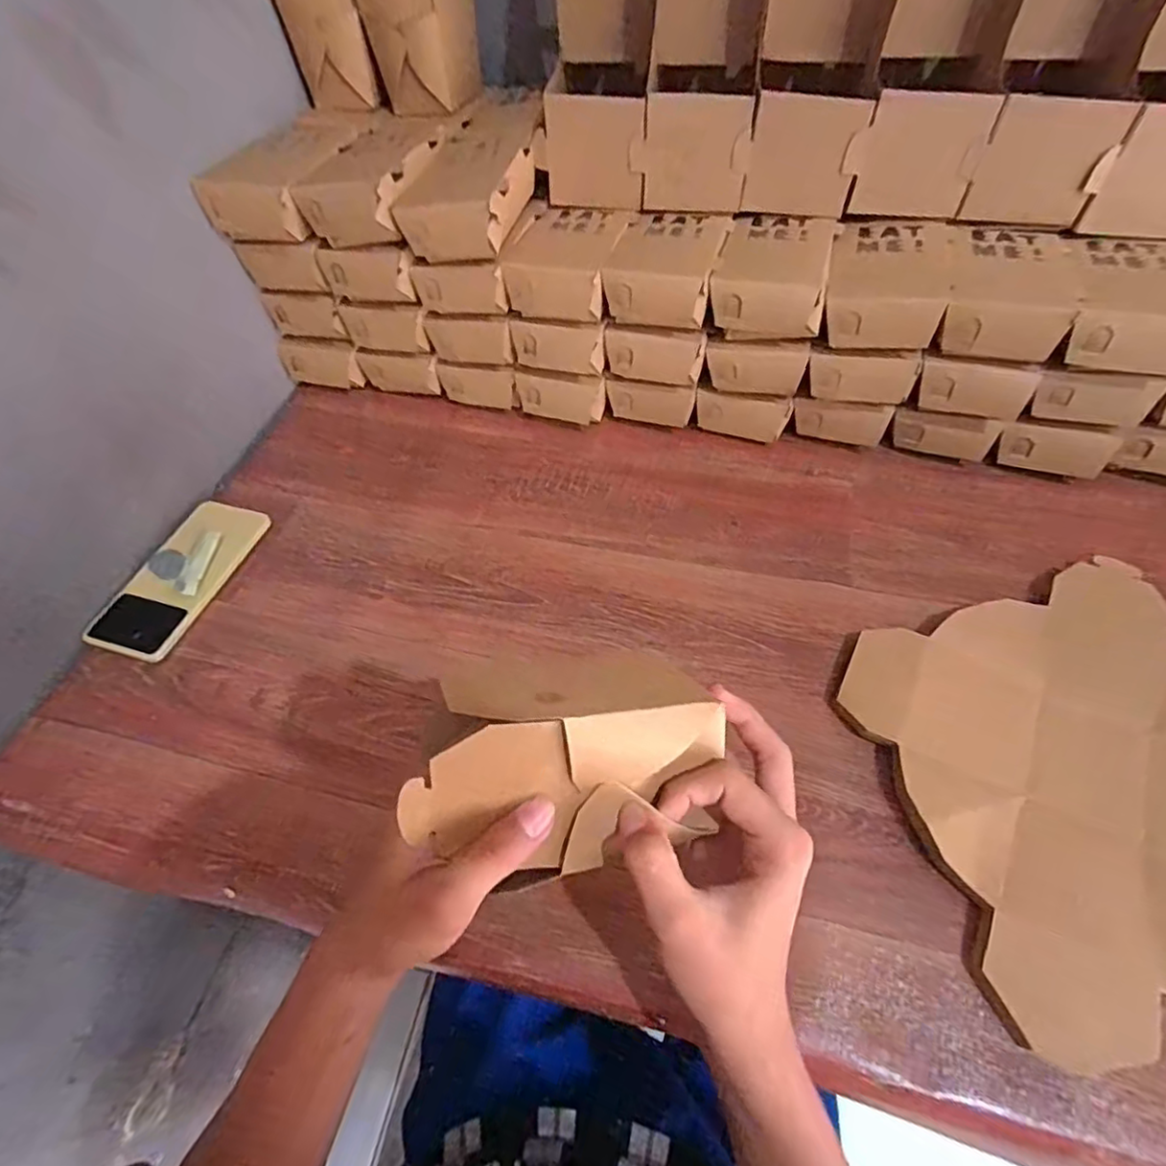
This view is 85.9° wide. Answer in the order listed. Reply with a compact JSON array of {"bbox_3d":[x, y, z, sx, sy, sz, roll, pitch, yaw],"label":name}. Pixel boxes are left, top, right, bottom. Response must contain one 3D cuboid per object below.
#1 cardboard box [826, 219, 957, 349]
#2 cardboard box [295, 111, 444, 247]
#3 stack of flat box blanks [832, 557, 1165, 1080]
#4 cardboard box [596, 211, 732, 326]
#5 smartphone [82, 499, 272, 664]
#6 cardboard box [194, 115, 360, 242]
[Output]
[{"bbox_3d":[0.261,-0.260,0.542,0.092,0.046,0.130,12,56,12],"label":"cardboard box"},{"bbox_3d":[-0.183,-0.392,0.599,0.094,0.047,0.208,7,55,8],"label":"cardboard box"},{"bbox_3d":[0.330,0.118,0.405,0.255,0.022,0.254,-14,52,-7],"label":"stack of flat box blanks"},{"bbox_3d":[0.076,-0.290,0.575,0.093,0.041,0.135,14,56,13],"label":"cardboard box"},{"bbox_3d":[-0.350,-0.007,0.543,0.077,0.014,0.154,17,62,8],"label":"smartphone"},{"bbox_3d":[-0.279,-0.387,0.599,0.093,0.050,0.159,9,55,10],"label":"cardboard box"}]

